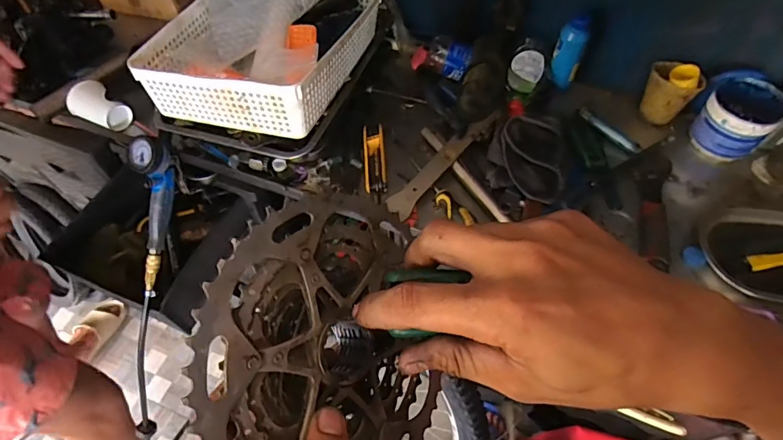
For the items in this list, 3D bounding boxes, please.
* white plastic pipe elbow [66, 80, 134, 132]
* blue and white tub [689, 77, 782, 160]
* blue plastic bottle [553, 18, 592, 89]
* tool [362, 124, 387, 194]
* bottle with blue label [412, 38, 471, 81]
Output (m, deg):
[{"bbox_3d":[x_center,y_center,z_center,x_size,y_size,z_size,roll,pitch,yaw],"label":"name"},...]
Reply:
[{"bbox_3d":[-0.531,-0.203,0.830,0.102,0.057,0.072,31,64,20],"label":"white plastic pipe elbow"},{"bbox_3d":[0.555,-0.159,0.743,0.102,0.103,0.107,-40,64,-21],"label":"blue and white tub"},{"bbox_3d":[0.308,-0.293,0.790,0.050,0.127,0.032,21,60,15],"label":"blue plastic bottle"},{"bbox_3d":[-0.028,-0.103,0.761,0.036,0.025,0.121,-4,57,0],"label":"tool"},{"bbox_3d":[0.087,-0.303,0.849,0.137,0.061,0.056,22,59,39],"label":"bottle with blue label"}]

